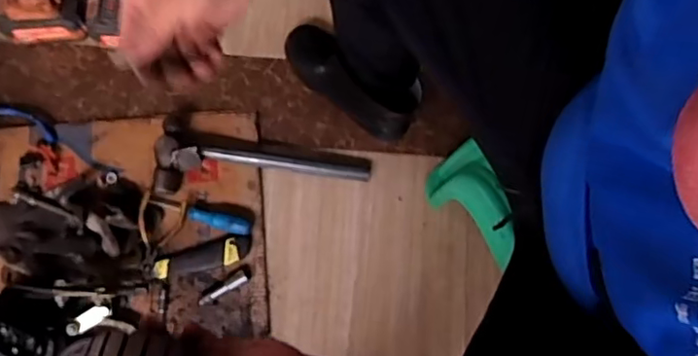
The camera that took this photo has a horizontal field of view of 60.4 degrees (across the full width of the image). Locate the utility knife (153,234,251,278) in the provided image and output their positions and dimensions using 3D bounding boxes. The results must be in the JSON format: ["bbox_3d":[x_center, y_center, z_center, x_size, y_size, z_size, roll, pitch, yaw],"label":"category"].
[{"bbox_3d":[-0.219,0.122,0.900,0.144,0.025,0.039,-16,76,-6],"label":"utility knife"}]

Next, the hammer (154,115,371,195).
[{"bbox_3d":[-0.132,-0.027,0.929,0.328,0.049,0.113,2,75,-1],"label":"hammer"}]

